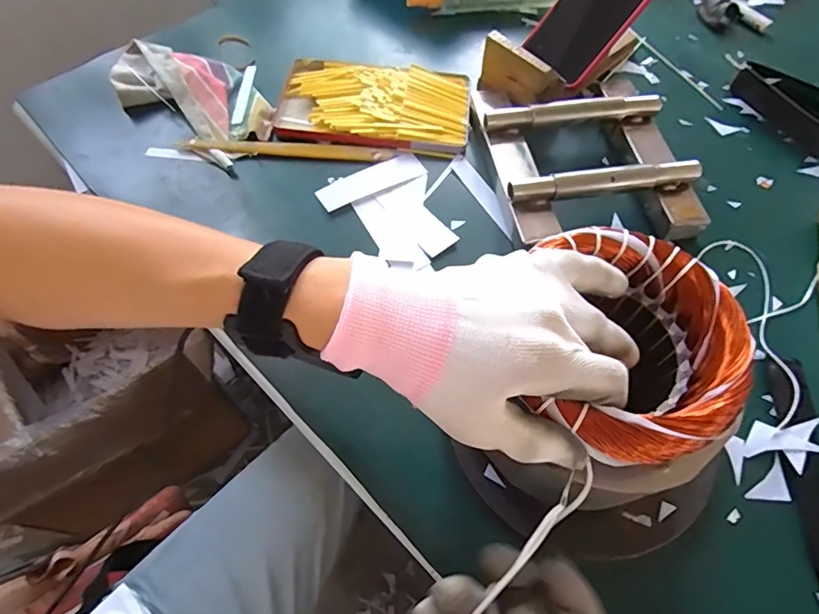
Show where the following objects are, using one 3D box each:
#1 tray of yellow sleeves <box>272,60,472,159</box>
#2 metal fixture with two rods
[{"bbox_3d":[-0.036,-0.216,0.526,0.196,0.016,0.120,4,61,0],"label":"tray of yellow sleeves"},{"bbox_3d":[0.166,-0.150,0.478,0.182,0.042,0.208,-10,62,-8],"label":"metal fixture with two rods"}]

